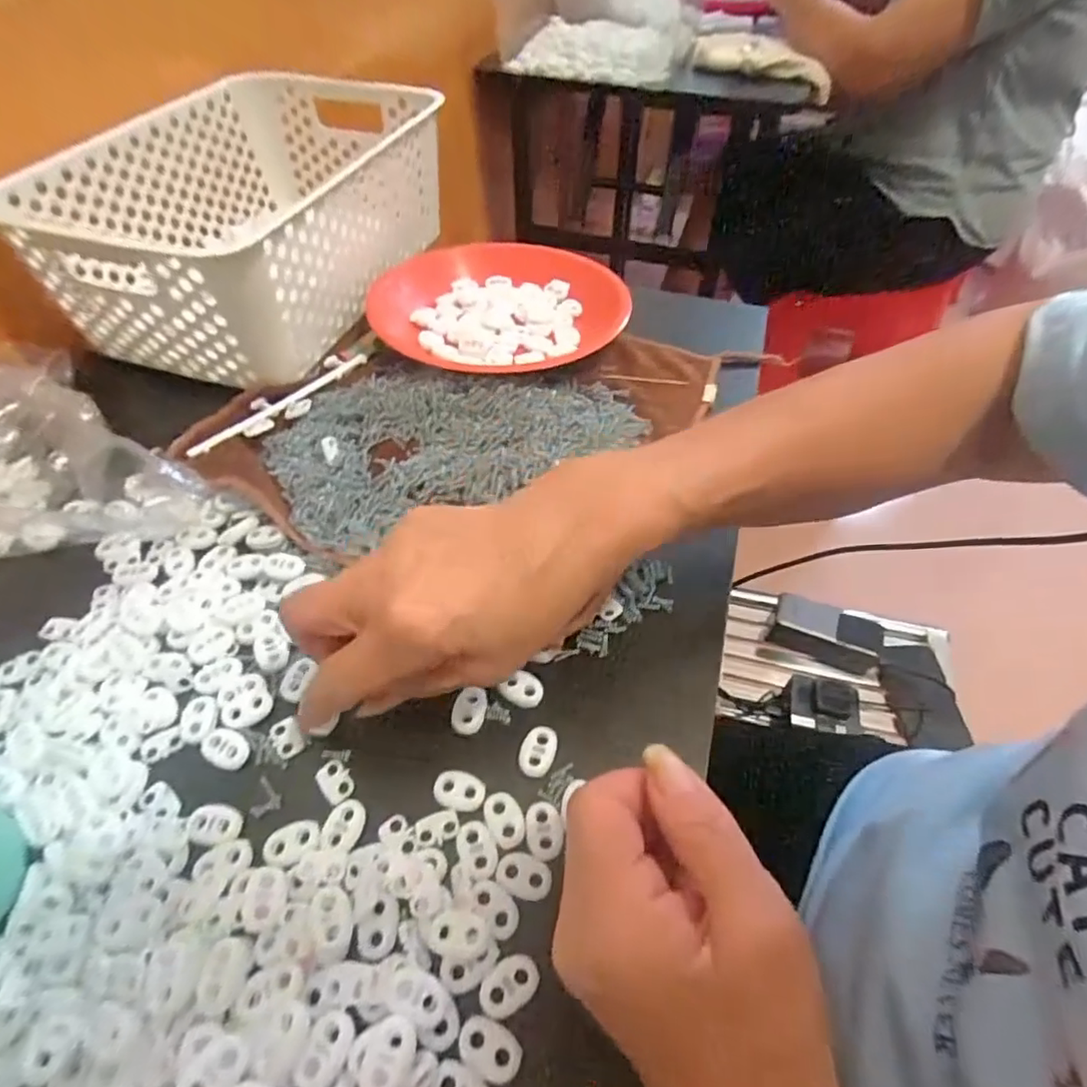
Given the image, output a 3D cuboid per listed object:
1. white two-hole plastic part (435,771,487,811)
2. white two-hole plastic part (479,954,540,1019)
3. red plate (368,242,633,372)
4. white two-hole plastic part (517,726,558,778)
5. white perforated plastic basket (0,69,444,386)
[{"bbox_3d":[-0.037,0.107,0.266,0.022,0.004,0.016,6,51,5],"label":"white two-hole plastic part"},{"bbox_3d":[-0.012,0.161,0.223,0.023,0.004,0.014,-31,57,-23],"label":"white two-hole plastic part"},{"bbox_3d":[-0.039,-0.198,0.486,0.188,0.023,0.167,-15,52,-12],"label":"red plate"},{"bbox_3d":[-0.003,0.094,0.278,0.016,0.004,0.022,15,52,12],"label":"white two-hole plastic part"},{"bbox_3d":[-0.227,-0.285,0.489,0.225,0.116,0.333,7,51,6],"label":"white perforated plastic basket"}]

